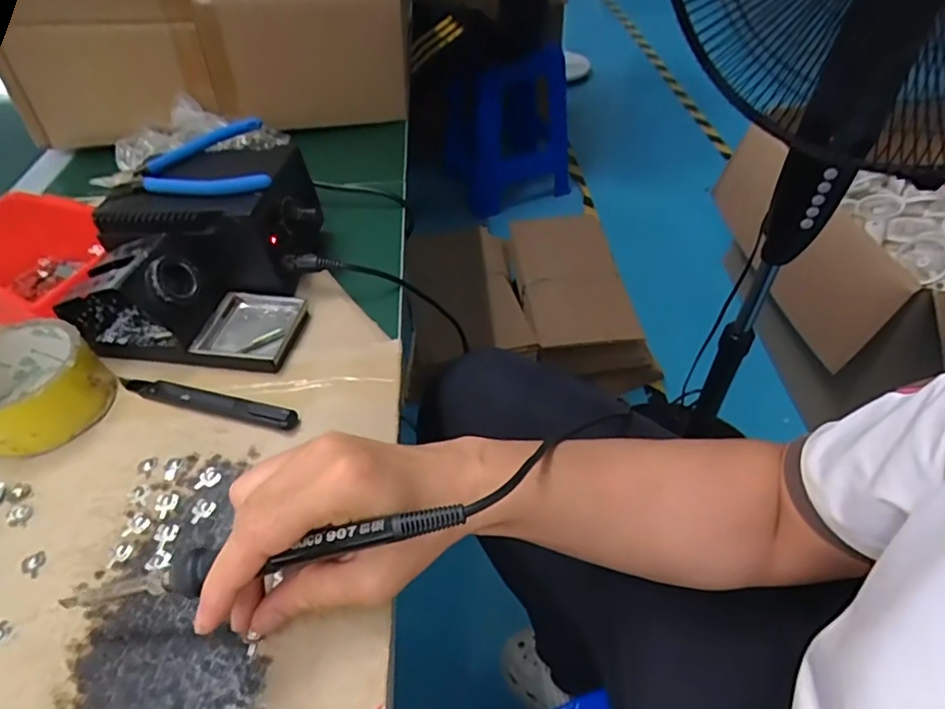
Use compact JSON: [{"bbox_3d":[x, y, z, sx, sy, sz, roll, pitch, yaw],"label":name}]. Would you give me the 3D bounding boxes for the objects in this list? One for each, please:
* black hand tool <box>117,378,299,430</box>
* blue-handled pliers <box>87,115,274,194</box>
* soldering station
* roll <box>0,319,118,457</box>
[{"bbox_3d":[-0.190,0.032,0.398,0.144,0.010,0.016,12,49,14],"label":"black hand tool"},{"bbox_3d":[-0.235,-0.150,0.461,0.131,0.017,0.118,-16,48,-11],"label":"blue-handled pliers"},{"bbox_3d":[-0.212,-0.092,0.459,0.161,0.092,0.190,5,47,8],"label":"soldering station"},{"bbox_3d":[-0.302,0.022,0.388,0.086,0.047,0.083,-2,47,2],"label":"roll"}]

